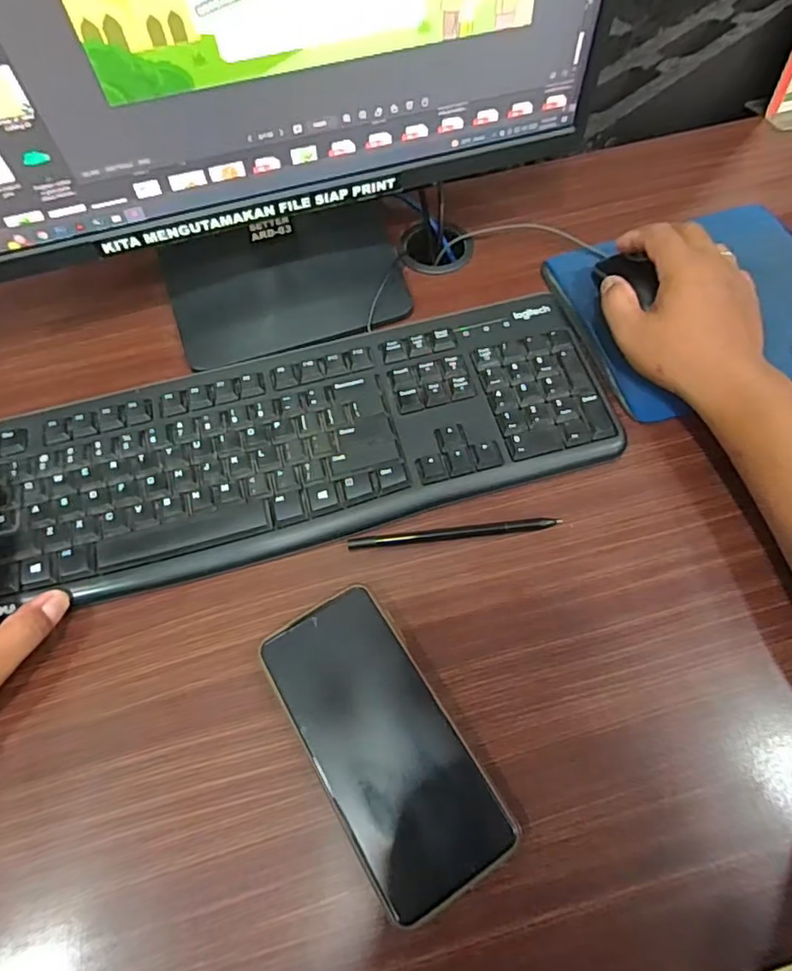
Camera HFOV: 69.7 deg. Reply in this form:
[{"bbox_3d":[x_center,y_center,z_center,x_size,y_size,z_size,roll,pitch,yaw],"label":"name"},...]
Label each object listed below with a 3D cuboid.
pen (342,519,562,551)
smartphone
[{"bbox_3d":[0.038,0.031,0.373,0.137,0.004,0.008,-6,64,0],"label":"pen"},{"bbox_3d":[-0.008,0.141,0.319,0.075,0.013,0.163,-30,66,-12],"label":"smartphone"}]

